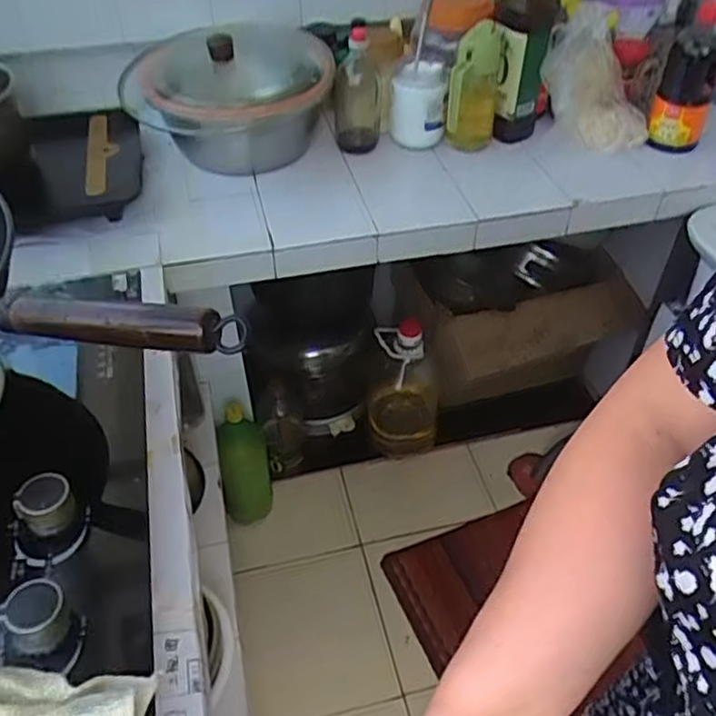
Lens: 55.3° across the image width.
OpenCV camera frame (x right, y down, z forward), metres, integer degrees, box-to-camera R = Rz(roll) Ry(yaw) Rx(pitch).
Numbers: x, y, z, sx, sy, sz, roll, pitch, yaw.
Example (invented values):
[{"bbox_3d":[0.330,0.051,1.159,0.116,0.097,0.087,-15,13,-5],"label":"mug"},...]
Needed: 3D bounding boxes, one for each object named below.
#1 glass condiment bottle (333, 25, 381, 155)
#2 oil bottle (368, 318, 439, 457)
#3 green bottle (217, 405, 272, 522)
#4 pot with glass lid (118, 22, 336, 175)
[{"bbox_3d":[0.001,-0.431,1.110,0.082,0.170,0.081,-1,45,-1],"label":"glass condiment bottle"},{"bbox_3d":[0.101,0.068,1.505,0.141,0.357,0.150,-3,45,-4],"label":"oil bottle"},{"bbox_3d":[-0.225,0.212,1.365,0.109,0.276,0.086,-16,24,-16],"label":"green bottle"},{"bbox_3d":[-0.216,-0.449,1.122,0.322,0.187,0.313,0,45,0],"label":"pot with glass lid"}]

